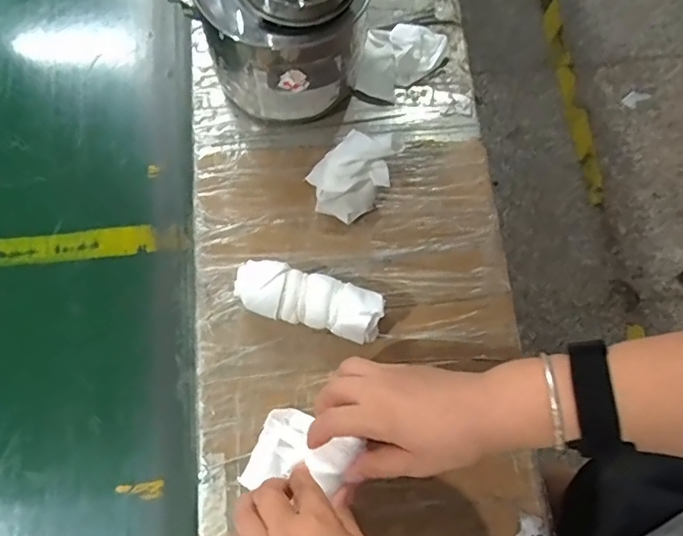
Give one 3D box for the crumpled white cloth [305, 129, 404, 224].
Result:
[{"bbox_3d":[0.011,-0.079,0.448,0.074,0.067,0.051,-39,79,-10],"label":"crumpled white cloth"}]

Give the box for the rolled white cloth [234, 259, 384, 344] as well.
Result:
[{"bbox_3d":[-0.026,0.027,0.432,0.116,0.041,0.043,18,76,4],"label":"rolled white cloth"}]

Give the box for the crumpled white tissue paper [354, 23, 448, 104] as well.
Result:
[{"bbox_3d":[0.056,-0.197,0.510,0.074,0.016,0.079,11,75,2],"label":"crumpled white tissue paper"}]

